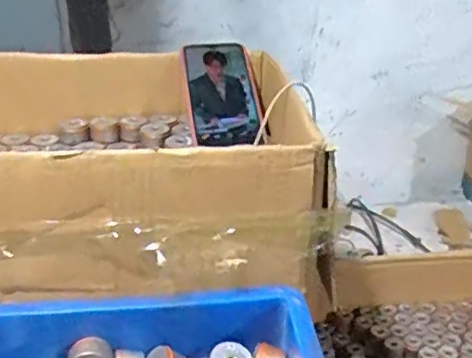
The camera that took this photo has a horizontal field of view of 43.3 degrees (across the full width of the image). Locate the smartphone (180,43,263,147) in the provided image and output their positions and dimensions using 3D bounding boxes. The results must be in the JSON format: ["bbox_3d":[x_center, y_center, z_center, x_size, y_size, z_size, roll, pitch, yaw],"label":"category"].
[{"bbox_3d":[-0.016,-0.099,0.666,0.078,0.014,0.146,-6,60,-10],"label":"smartphone"}]

